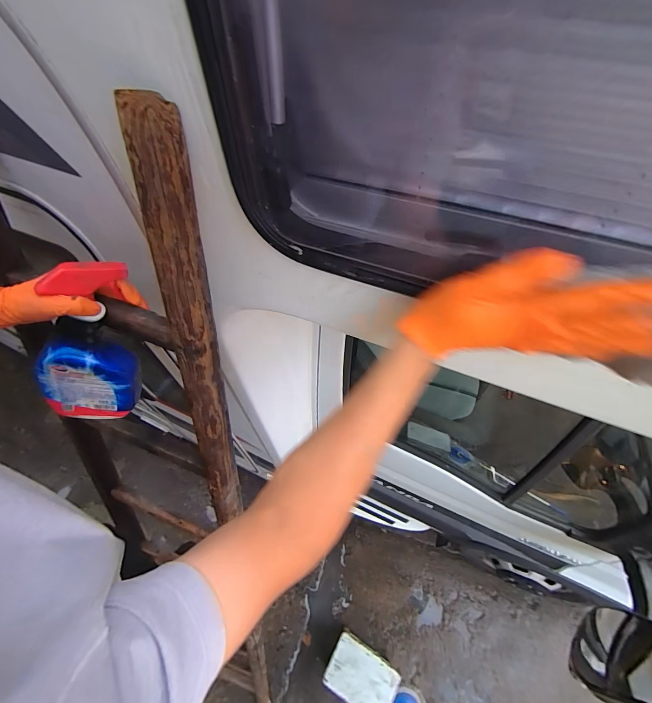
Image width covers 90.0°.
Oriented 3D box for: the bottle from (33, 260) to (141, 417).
[{"bbox_3d":[-0.347,-0.013,0.480,0.133,0.270,0.068,1,38,-30],"label":"bottle"}]

